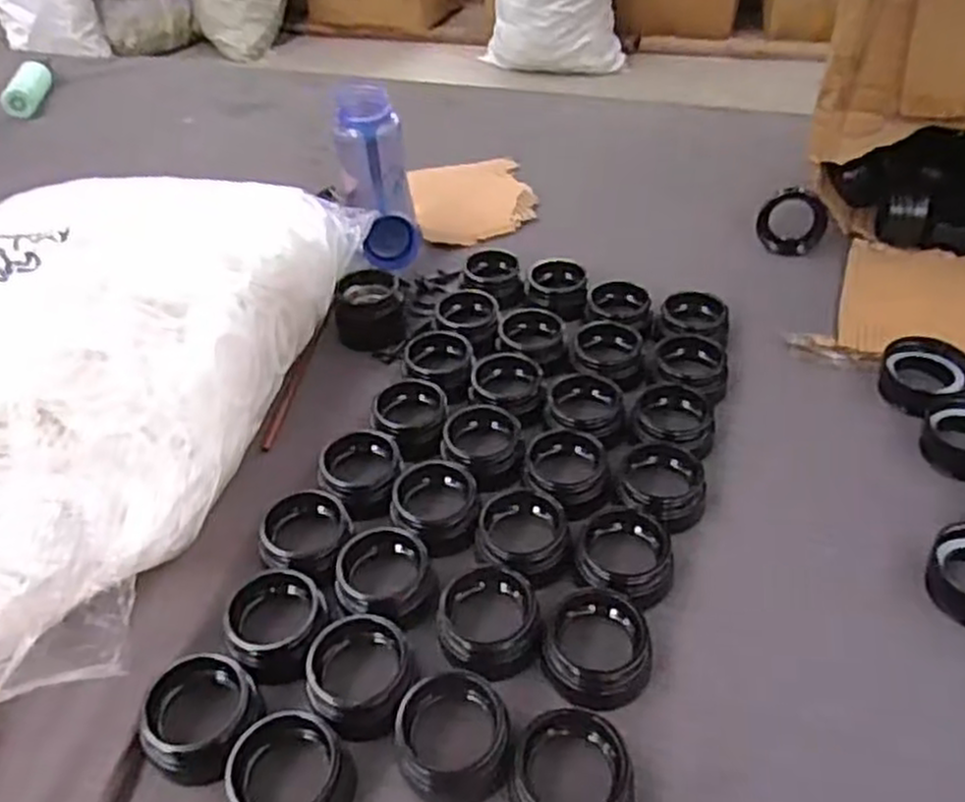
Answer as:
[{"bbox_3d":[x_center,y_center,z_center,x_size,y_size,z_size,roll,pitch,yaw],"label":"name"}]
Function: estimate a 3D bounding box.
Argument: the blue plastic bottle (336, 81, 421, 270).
[{"bbox_3d":[-0.108,-0.237,0.819,0.075,0.188,0.067,-15,13,-13],"label":"blue plastic bottle"}]

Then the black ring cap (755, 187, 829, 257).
[{"bbox_3d":[0.337,-0.197,0.845,0.074,0.015,0.075,-5,73,17],"label":"black ring cap"}]

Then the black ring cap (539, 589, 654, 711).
[{"bbox_3d":[0.071,0.152,0.472,0.066,0.035,0.063,7,43,11],"label":"black ring cap"}]

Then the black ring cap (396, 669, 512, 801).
[{"bbox_3d":[-0.016,0.191,0.435,0.063,0.040,0.059,-2,42,1],"label":"black ring cap"}]

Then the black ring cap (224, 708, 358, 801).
[{"bbox_3d":[-0.107,0.210,0.425,0.064,0.041,0.061,-2,42,1],"label":"black ring cap"}]

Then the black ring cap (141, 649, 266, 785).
[{"bbox_3d":[-0.166,0.184,0.450,0.065,0.032,0.065,20,46,23],"label":"black ring cap"}]

